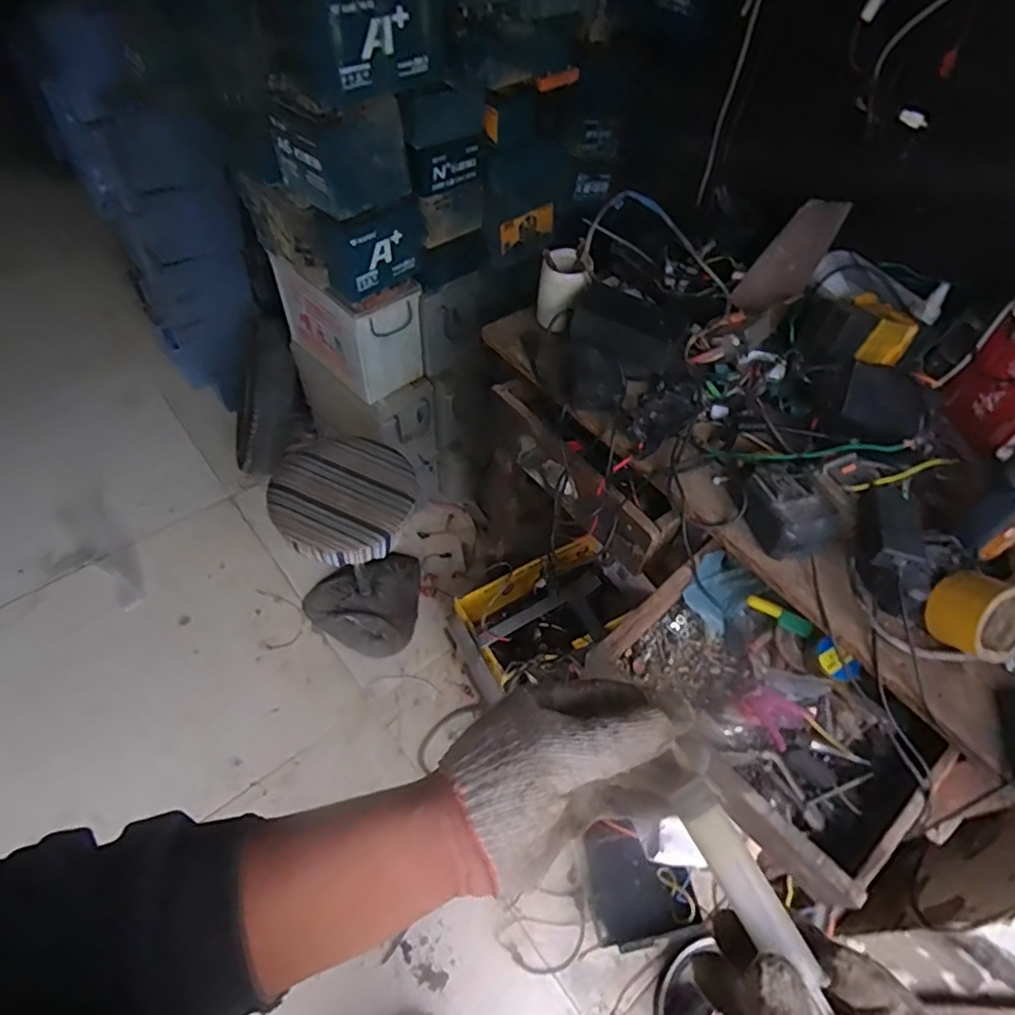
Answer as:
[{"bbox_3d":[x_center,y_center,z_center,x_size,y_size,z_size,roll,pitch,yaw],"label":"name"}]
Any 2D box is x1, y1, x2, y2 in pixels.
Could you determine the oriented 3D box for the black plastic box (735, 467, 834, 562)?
[{"bbox_3d":[0.355,0.002,0.797,0.084,0.044,0.114,-13,55,-14],"label":"black plastic box"}]

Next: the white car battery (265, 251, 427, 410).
[{"bbox_3d":[-0.338,-0.407,1.339,0.280,0.240,0.165,36,58,21],"label":"white car battery"}]

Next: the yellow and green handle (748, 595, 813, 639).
[{"bbox_3d":[0.379,0.149,0.859,0.091,0.025,0.020,27,55,16],"label":"yellow and green handle"}]

